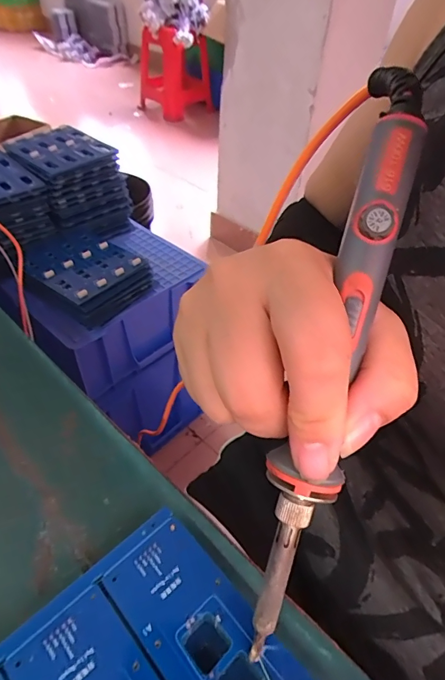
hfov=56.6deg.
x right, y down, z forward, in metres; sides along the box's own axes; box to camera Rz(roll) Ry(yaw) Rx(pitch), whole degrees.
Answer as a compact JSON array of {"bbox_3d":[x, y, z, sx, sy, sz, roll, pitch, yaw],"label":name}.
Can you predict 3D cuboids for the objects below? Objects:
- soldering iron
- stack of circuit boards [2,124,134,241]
[{"bbox_3d":[0.038,0.007,0.144,0.022,0.207,0.020,16,3,13],"label":"soldering iron"},{"bbox_3d":[-0.323,-0.330,0.899,0.170,0.165,0.190,-33,54,-31],"label":"stack of circuit boards"}]

